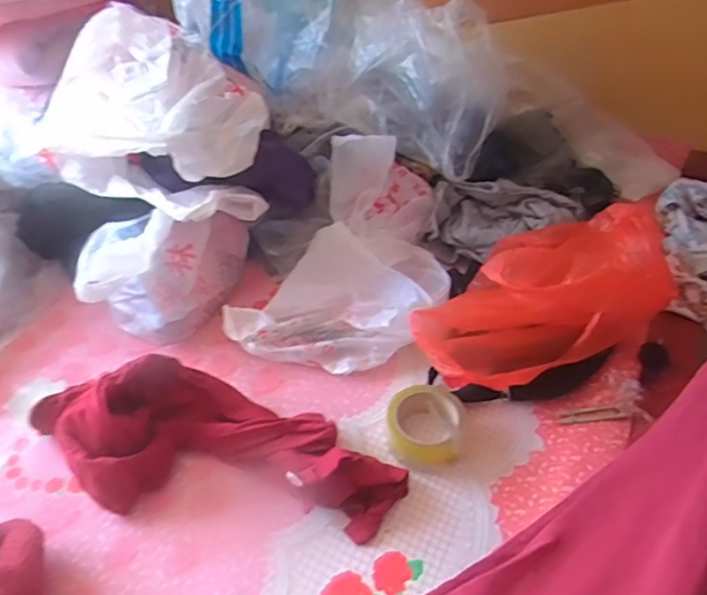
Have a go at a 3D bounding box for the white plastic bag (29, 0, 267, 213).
[{"bbox_3d":[-0.293,-0.297,0.847,0.333,0.166,0.277,19,46,20],"label":"white plastic bag"}]

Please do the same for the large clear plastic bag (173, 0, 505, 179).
[{"bbox_3d":[0.005,-0.450,0.954,0.495,0.297,0.294,12,44,13],"label":"large clear plastic bag"}]

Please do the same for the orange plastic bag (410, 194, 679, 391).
[{"bbox_3d":[0.273,-0.007,0.786,0.425,0.120,0.215,-30,48,-28],"label":"orange plastic bag"}]

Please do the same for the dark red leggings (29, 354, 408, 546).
[{"bbox_3d":[-0.131,0.165,0.666,0.388,0.117,0.173,3,42,6],"label":"dark red leggings"}]

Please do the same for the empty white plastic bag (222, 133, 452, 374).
[{"bbox_3d":[0.013,-0.067,0.841,0.259,0.171,0.369,20,46,23],"label":"empty white plastic bag"}]

